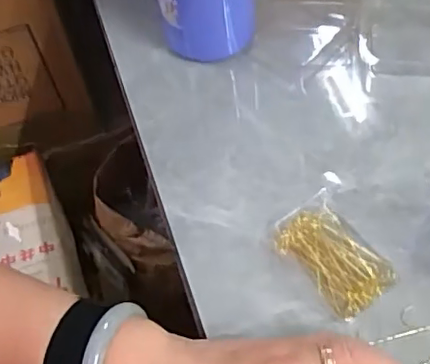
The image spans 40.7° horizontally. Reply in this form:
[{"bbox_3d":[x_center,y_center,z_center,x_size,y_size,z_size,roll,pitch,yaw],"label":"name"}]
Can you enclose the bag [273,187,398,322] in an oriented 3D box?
[{"bbox_3d":[0.076,0.046,0.373,0.049,0.013,0.078,-35,62,-16],"label":"bag"}]

